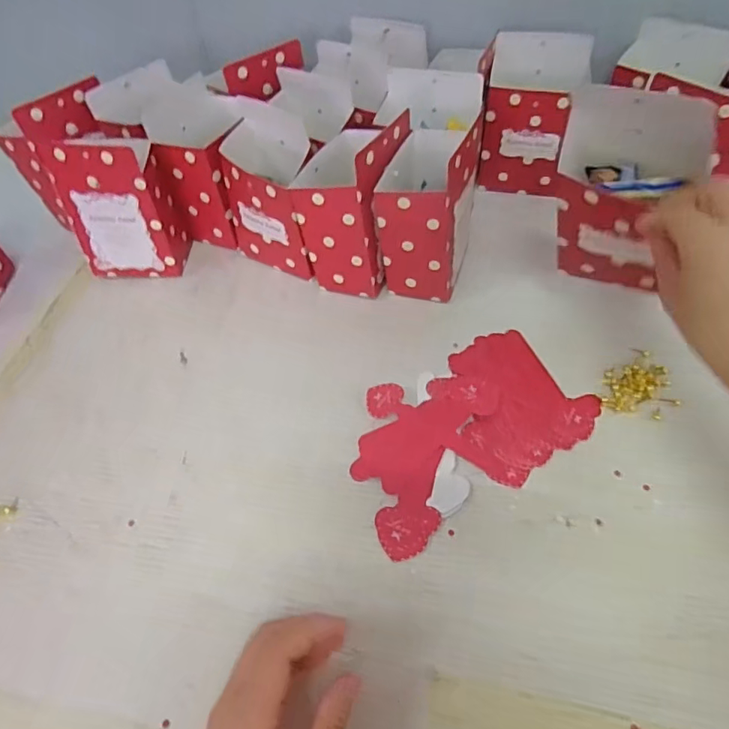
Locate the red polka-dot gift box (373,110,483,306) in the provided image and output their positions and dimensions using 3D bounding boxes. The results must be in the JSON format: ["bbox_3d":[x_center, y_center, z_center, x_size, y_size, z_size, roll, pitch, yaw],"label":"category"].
[{"bbox_3d":[0.061,-0.146,0.514,0.068,0.143,0.107,13,55,15],"label":"red polka-dot gift box"}]

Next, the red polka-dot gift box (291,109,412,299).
[{"bbox_3d":[-0.008,-0.153,0.523,0.077,0.148,0.110,17,56,18],"label":"red polka-dot gift box"}]

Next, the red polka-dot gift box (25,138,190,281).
[{"bbox_3d":[-0.248,-0.159,0.549,0.104,0.147,0.058,-2,52,4],"label":"red polka-dot gift box"}]

